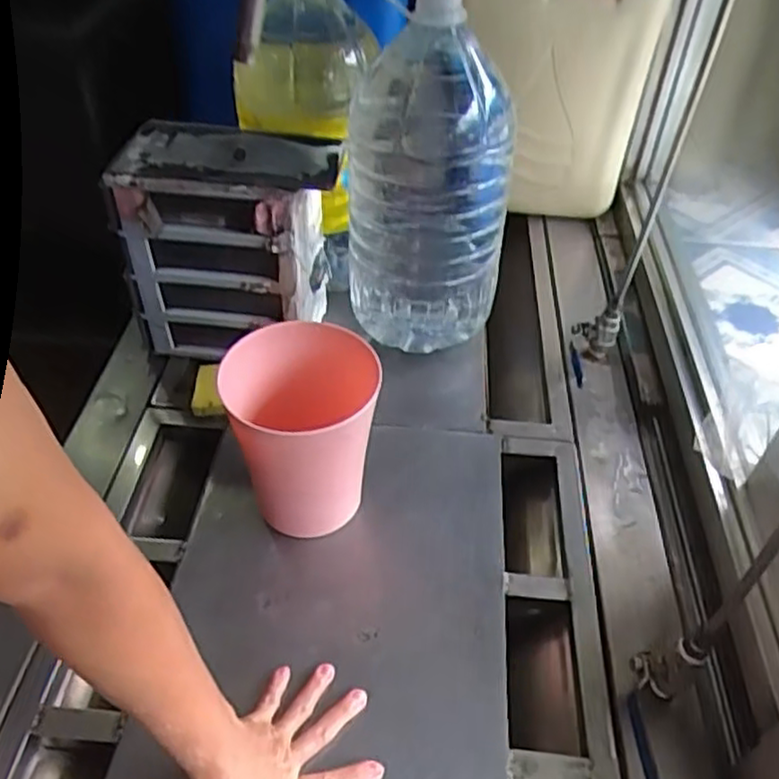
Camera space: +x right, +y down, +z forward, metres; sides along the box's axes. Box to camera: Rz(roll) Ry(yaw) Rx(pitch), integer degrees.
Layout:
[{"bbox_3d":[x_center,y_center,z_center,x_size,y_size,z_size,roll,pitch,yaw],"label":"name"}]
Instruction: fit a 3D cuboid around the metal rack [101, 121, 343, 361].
[{"bbox_3d":[-0.184,-0.179,0.881,0.248,0.240,0.141,5,43,5],"label":"metal rack"}]

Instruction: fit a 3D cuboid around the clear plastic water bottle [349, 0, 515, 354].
[{"bbox_3d":[0.049,-0.242,0.861,0.187,0.435,0.179,7,44,8],"label":"clear plastic water bottle"}]

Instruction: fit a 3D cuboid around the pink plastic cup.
[{"bbox_3d":[-0.090,0.054,0.714,0.137,0.202,0.134,0,43,0],"label":"pink plastic cup"}]

